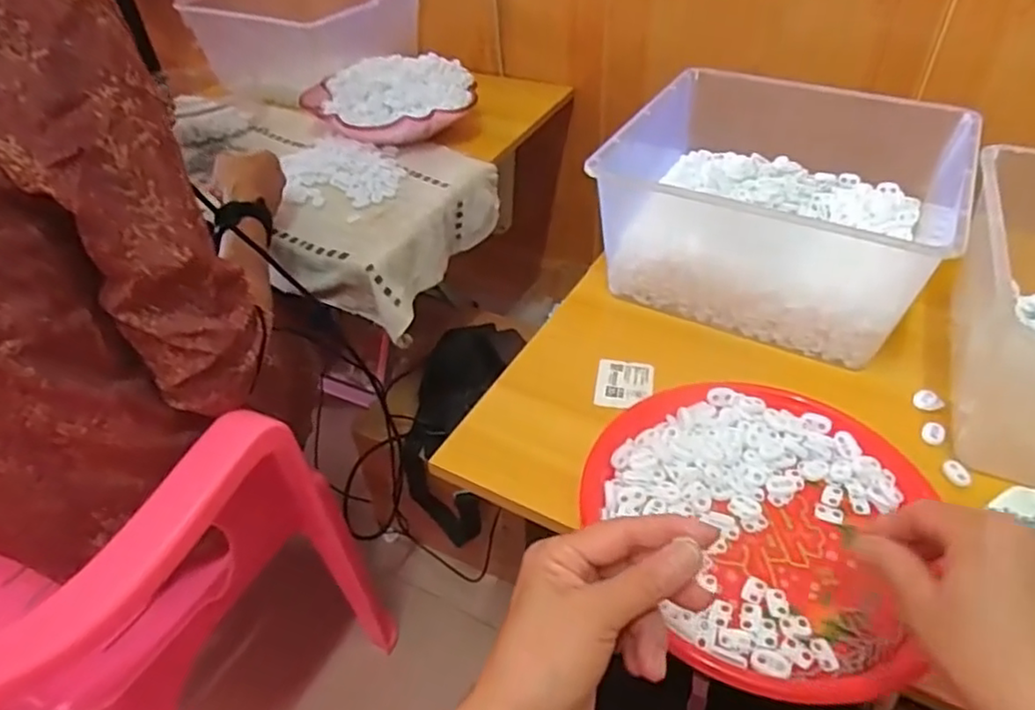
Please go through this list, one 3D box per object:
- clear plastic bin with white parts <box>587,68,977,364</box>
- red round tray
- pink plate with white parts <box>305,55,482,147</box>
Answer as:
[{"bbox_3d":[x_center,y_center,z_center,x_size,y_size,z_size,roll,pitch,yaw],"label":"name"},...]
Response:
[{"bbox_3d":[0.262,-0.154,0.666,0.296,0.139,0.277,21,47,23],"label":"clear plastic bin with white parts"},{"bbox_3d":[0.158,0.109,0.455,0.216,0.023,0.226,-1,42,1],"label":"red round tray"},{"bbox_3d":[-0.184,-0.368,0.950,0.206,0.073,0.219,-1,42,1],"label":"pink plate with white parts"}]

